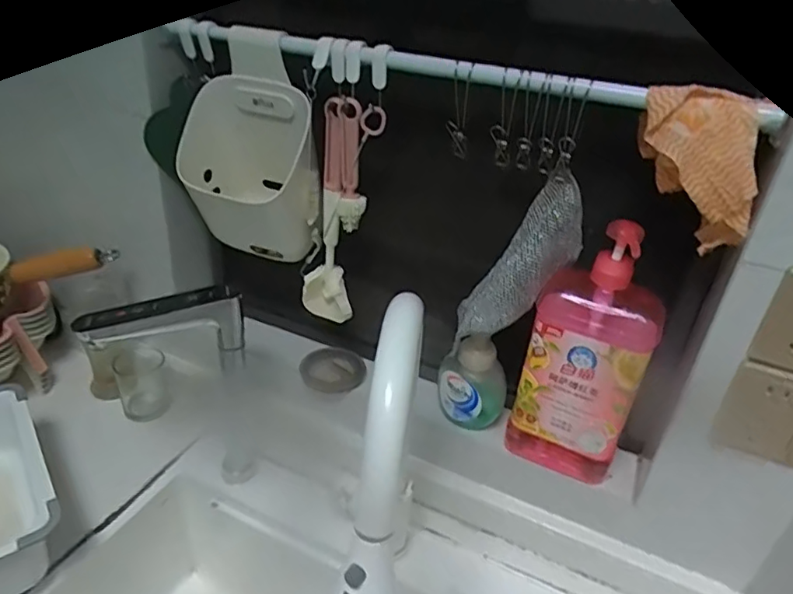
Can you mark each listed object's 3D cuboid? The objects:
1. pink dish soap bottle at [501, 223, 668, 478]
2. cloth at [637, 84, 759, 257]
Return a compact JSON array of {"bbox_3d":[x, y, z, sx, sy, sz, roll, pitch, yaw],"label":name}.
[{"bbox_3d":[0.194,0.060,0.589,0.111,0.276,0.069,21,34,25],"label":"pink dish soap bottle"},{"bbox_3d":[0.243,-0.104,0.469,0.098,0.117,0.029,22,34,26],"label":"cloth"}]

